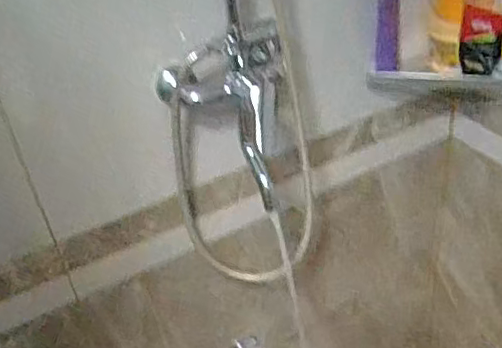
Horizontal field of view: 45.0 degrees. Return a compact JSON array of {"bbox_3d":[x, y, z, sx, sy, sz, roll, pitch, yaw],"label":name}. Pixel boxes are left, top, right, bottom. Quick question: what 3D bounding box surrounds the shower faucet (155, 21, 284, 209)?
[{"bbox_3d":[-0.020,-0.085,0.879,0.174,0.238,0.133,17,41,31],"label":"shower faucet"}]

